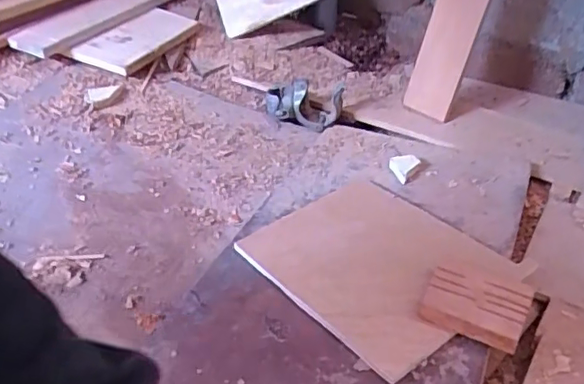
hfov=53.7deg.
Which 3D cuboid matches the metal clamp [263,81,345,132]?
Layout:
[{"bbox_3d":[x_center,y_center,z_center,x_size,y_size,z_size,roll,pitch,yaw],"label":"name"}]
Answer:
[{"bbox_3d":[0.013,-0.154,0.970,0.134,0.062,0.062,11,36,13],"label":"metal clamp"}]

